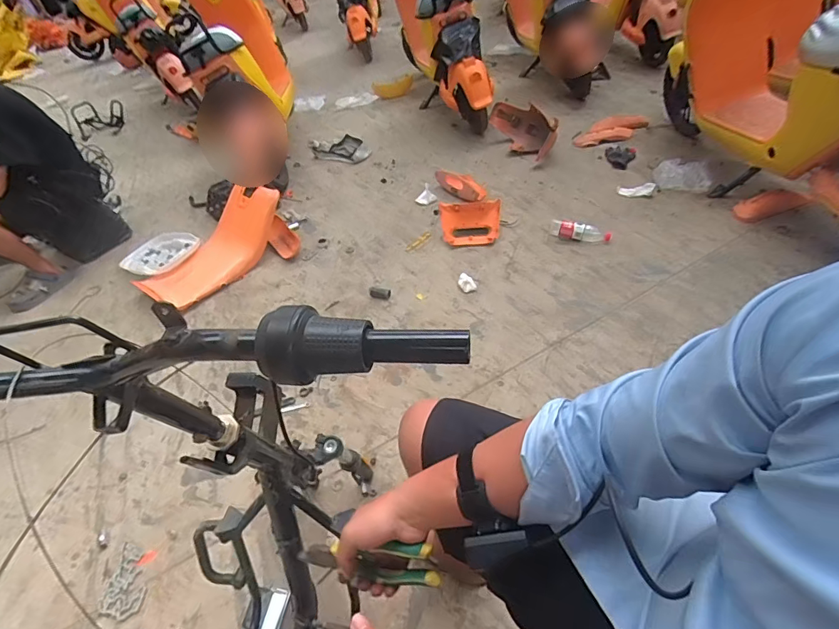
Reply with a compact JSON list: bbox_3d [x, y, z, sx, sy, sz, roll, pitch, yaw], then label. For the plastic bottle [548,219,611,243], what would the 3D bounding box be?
[{"bbox_3d":[0.612,-0.321,1.705,0.229,0.067,0.076,21,51,26],"label":"plastic bottle"}]

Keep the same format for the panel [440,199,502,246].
[{"bbox_3d":[0.203,-0.367,1.797,0.237,0.052,0.183,2,87,16],"label":"panel"}]

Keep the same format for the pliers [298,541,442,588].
[{"bbox_3d":[-0.070,0.299,0.546,0.197,0.048,0.027,-7,41,27],"label":"pliers"}]

